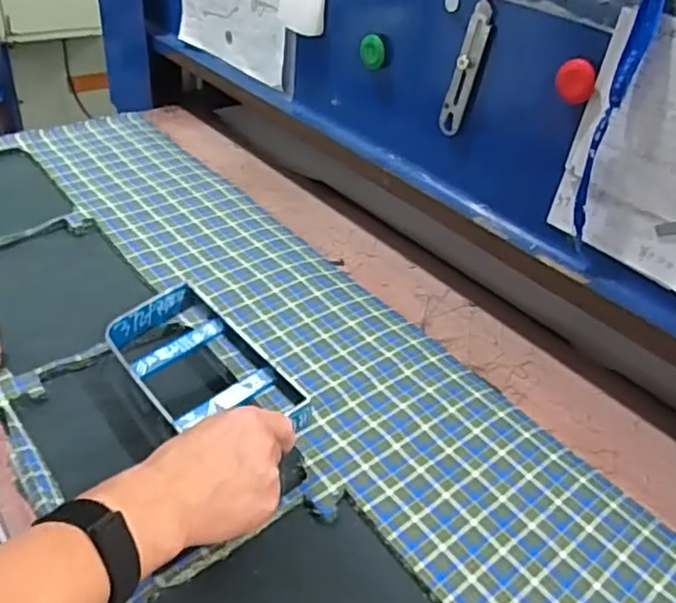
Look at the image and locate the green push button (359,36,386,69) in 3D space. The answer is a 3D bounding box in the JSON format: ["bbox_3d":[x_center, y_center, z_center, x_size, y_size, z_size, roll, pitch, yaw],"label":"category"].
[{"bbox_3d":[0.043,-0.305,0.760,0.015,0.038,0.032,-21,46,-30],"label":"green push button"}]

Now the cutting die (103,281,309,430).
[{"bbox_3d":[-0.128,0.073,0.586,0.117,0.058,0.210,-19,45,-28],"label":"cutting die"}]

